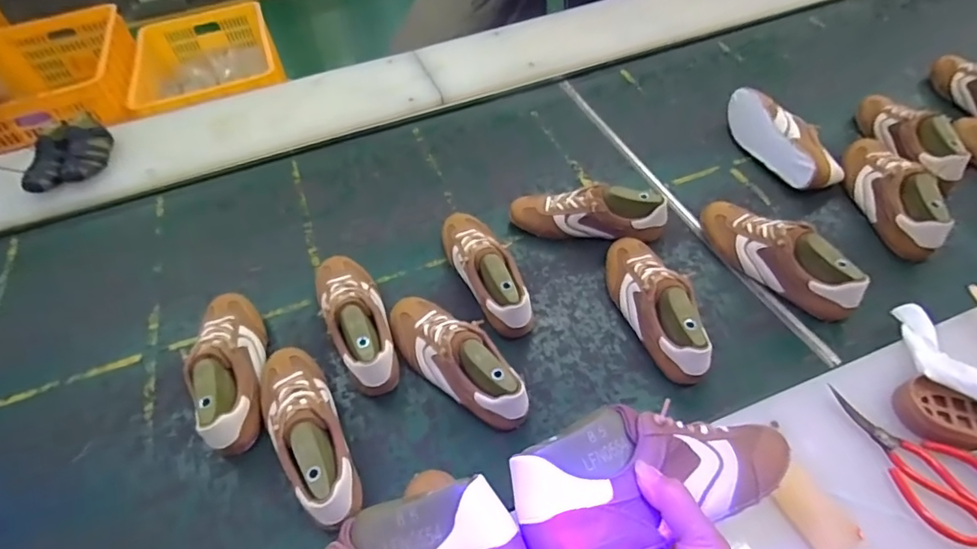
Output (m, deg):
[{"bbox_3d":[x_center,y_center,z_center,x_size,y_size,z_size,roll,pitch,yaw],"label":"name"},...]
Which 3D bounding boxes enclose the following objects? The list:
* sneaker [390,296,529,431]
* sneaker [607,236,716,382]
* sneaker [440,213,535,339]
[{"bbox_3d":[-0.047,0.106,0.710,0.261,0.090,0.093,32,59,28],"label":"sneaker"},{"bbox_3d":[0.240,0.032,0.752,0.076,0.090,0.262,-12,50,-5],"label":"sneaker"},{"bbox_3d":[-0.004,-0.021,0.821,0.087,0.087,0.262,-23,52,-14],"label":"sneaker"}]

